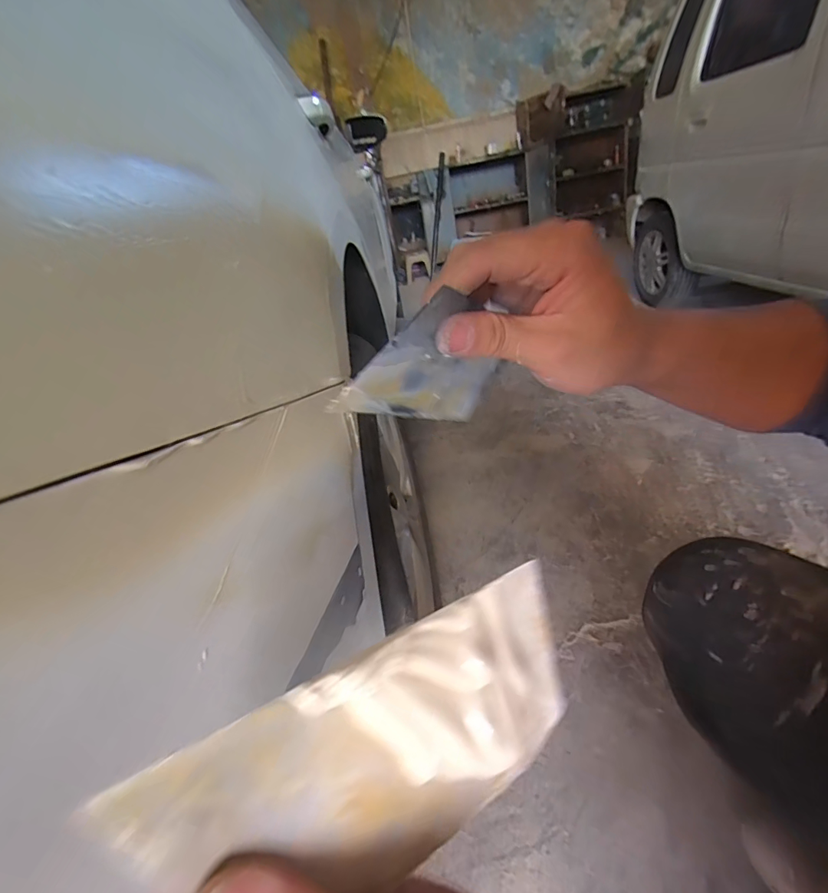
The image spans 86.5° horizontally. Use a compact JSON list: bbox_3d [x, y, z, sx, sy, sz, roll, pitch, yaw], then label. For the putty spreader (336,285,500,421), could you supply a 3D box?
[{"bbox_3d":[0.018,-0.046,0.256,0.004,0.073,0.136,45,21,23],"label":"putty spreader"}]

